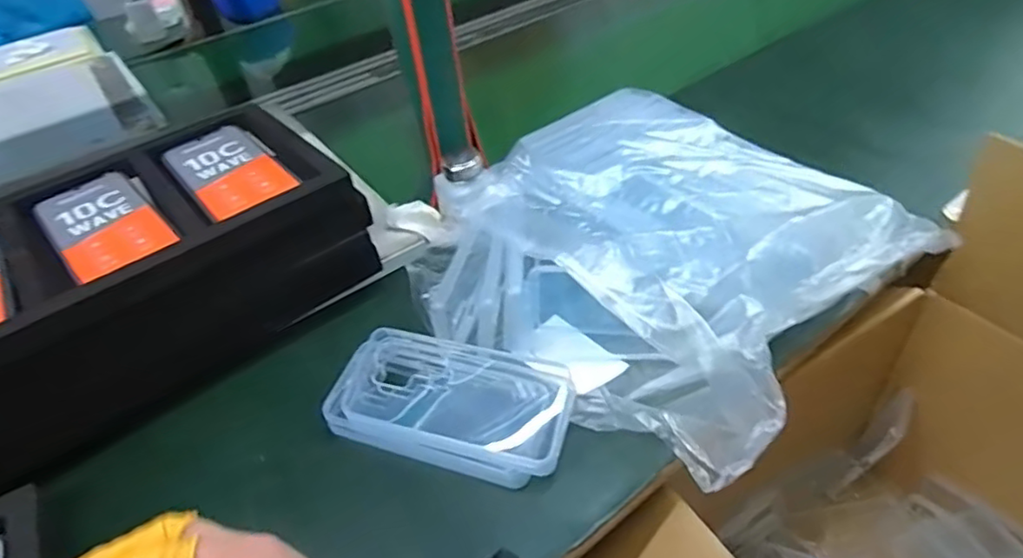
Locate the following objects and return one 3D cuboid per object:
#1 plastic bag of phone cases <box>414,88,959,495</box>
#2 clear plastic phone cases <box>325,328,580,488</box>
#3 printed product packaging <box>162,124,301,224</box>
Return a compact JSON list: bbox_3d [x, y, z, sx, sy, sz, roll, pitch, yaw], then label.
[{"bbox_3d":[0.129,-0.034,0.566,0.354,0.110,0.365,-35,48,-27],"label":"plastic bag of phone cases"},{"bbox_3d":[-0.049,0.100,0.496,0.189,0.042,0.096,8,44,17],"label":"clear plastic phone cases"},{"bbox_3d":[-0.258,-0.099,0.568,0.082,0.015,0.172,-33,47,-25],"label":"printed product packaging"}]

